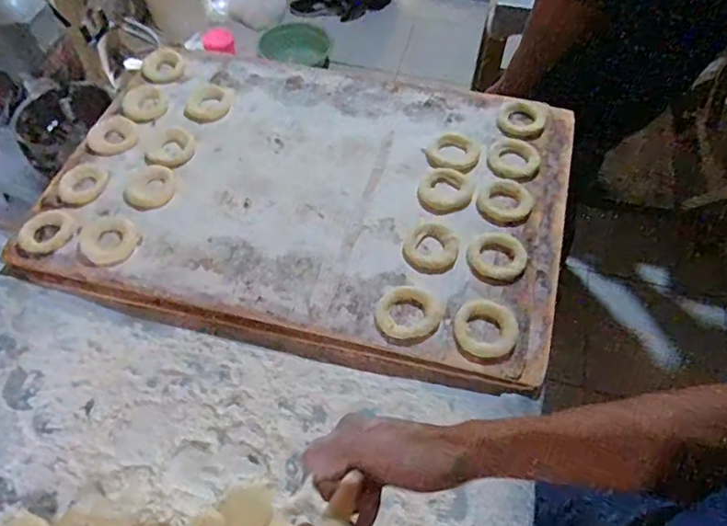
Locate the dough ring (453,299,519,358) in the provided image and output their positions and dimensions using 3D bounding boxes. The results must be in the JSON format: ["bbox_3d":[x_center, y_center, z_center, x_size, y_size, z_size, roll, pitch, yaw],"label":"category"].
[{"bbox_3d":[0.125,0.068,0.563,0.063,0.022,0.061,-1,58,1],"label":"dough ring"}]

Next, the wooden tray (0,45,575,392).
[{"bbox_3d":[-0.067,-0.109,0.684,0.608,0.024,0.415,13,59,10],"label":"wooden tray"}]

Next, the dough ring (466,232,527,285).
[{"bbox_3d":[0.146,-0.004,0.610,0.063,0.020,0.067,-1,58,1],"label":"dough ring"}]

